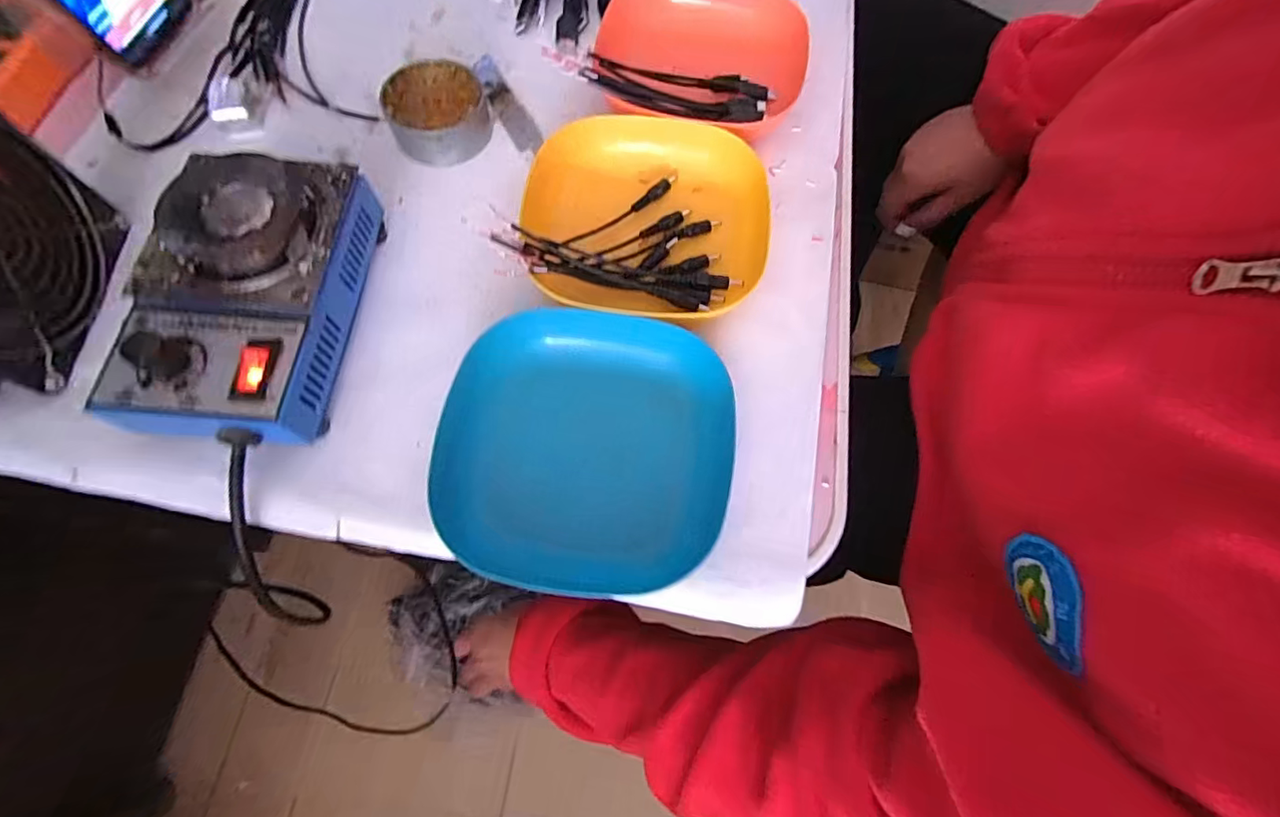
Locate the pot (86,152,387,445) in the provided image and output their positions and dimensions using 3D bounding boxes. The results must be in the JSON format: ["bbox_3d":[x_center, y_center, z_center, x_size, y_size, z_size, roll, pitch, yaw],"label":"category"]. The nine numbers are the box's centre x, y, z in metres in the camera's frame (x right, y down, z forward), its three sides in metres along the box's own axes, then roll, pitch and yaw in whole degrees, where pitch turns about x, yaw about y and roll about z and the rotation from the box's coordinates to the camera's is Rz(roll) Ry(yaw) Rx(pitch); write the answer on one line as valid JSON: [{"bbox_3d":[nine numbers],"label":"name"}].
[{"bbox_3d":[-0.202,-0.059,0.280,0.093,0.059,0.152,7,69,-1],"label":"pot"}]

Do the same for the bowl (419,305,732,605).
[{"bbox_3d":[-0.026,0.019,0.270,0.137,0.036,0.135,6,69,-1],"label":"bowl"}]

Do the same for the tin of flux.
[{"bbox_3d":[-0.132,-0.192,0.354,0.062,0.027,0.062,-6,70,-5],"label":"tin of flux"}]

